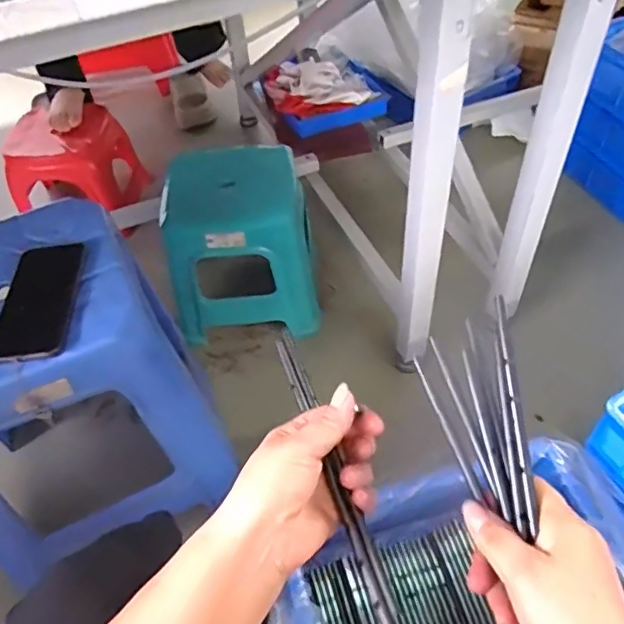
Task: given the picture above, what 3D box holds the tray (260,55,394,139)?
[{"bbox_3d":[0.037,-0.513,1.318,0.249,0.114,0.205,-22,51,-14],"label":"tray"}]

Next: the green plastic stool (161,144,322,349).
[{"bbox_3d":[-0.130,-0.121,1.057,0.251,0.271,0.232,-7,49,-1],"label":"green plastic stool"}]

